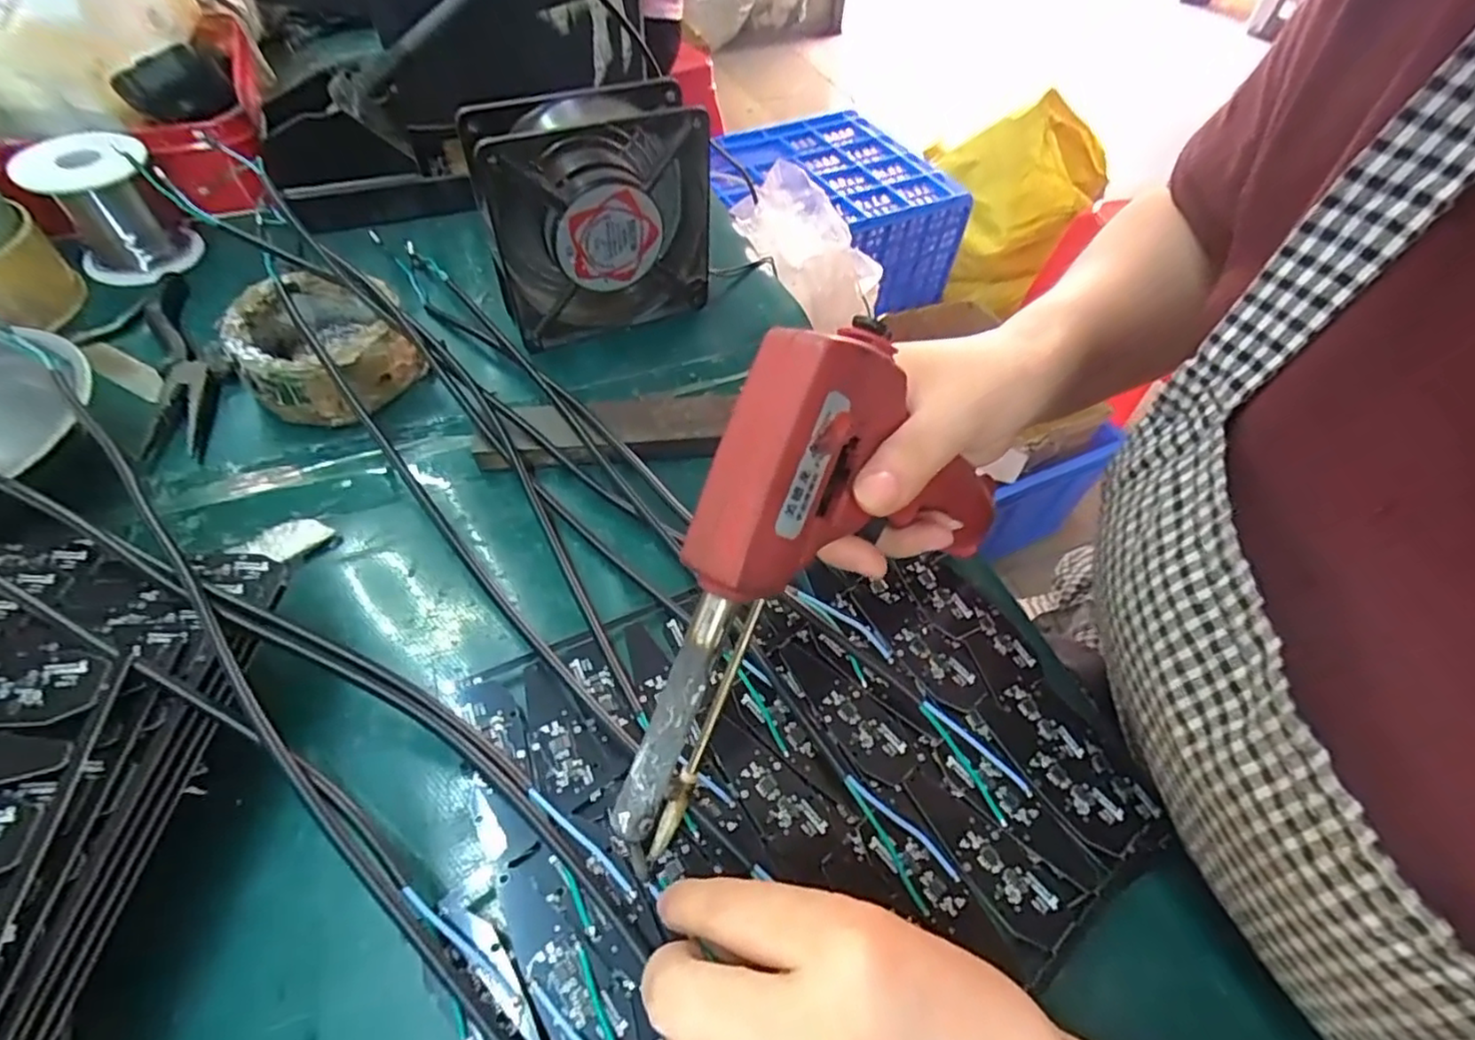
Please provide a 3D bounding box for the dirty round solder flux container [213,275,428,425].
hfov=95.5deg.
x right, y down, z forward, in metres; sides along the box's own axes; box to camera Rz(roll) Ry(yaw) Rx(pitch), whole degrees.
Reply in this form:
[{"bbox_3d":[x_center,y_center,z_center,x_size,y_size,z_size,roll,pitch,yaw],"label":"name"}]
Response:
[{"bbox_3d":[-0.224,-0.094,0.364,0.081,0.043,0.083,2,52,-3],"label":"dirty round solder flux container"}]

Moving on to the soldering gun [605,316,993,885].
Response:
[{"bbox_3d":[0.002,0.023,0.213,0.171,0.086,0.038,-52,42,-6],"label":"soldering gun"}]

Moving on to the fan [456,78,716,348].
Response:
[{"bbox_3d":[-0.079,-0.169,0.380,0.121,0.122,0.042,-21,56,-20],"label":"fan"}]

